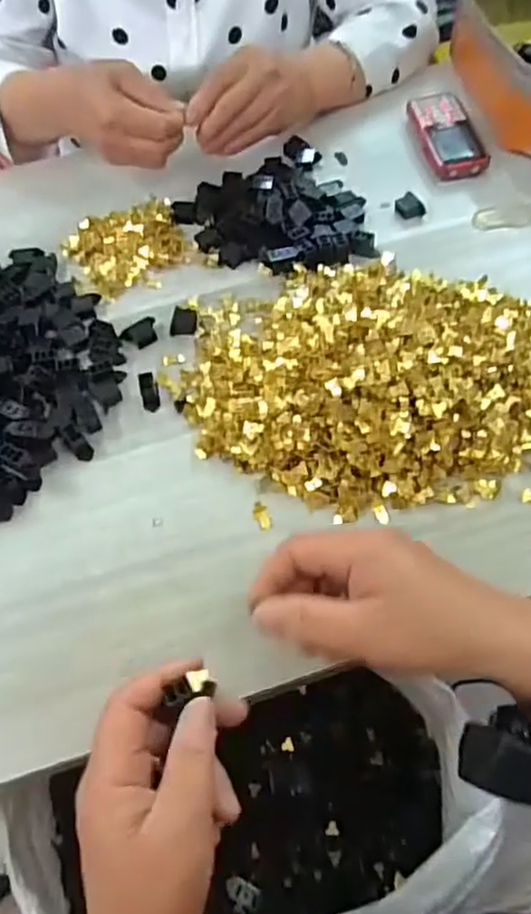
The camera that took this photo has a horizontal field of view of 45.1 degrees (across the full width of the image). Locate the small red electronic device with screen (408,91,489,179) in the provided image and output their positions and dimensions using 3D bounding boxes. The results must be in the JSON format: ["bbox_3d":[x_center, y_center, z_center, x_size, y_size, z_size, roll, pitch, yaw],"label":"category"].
[{"bbox_3d":[0.182,-0.325,0.643,0.055,0.018,0.128,-11,56,-3],"label":"small red electronic device with screen"}]

